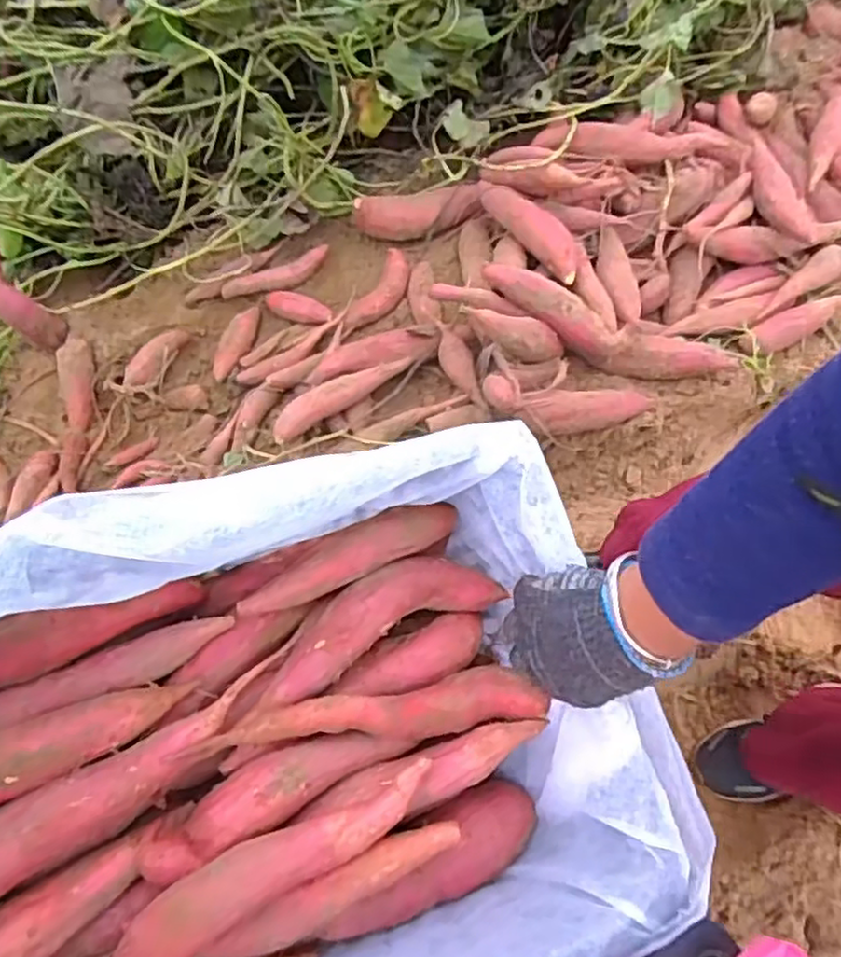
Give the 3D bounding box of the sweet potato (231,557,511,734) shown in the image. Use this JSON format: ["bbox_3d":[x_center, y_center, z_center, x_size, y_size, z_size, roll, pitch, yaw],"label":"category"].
[{"bbox_3d":[-0.041,0.113,0.535,0.213,0.047,0.059,-26,73,-10],"label":"sweet potato"}]

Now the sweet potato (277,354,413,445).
[{"bbox_3d":[-0.111,-0.120,0.964,0.222,0.042,0.040,-35,74,-13],"label":"sweet potato"}]

